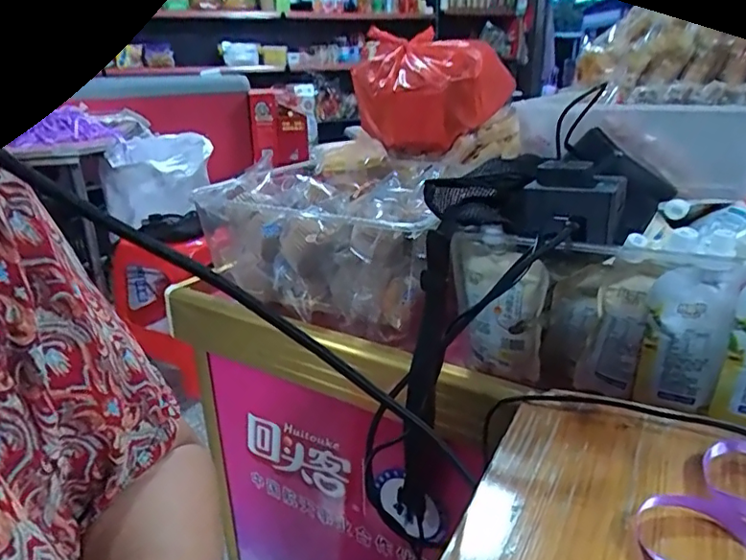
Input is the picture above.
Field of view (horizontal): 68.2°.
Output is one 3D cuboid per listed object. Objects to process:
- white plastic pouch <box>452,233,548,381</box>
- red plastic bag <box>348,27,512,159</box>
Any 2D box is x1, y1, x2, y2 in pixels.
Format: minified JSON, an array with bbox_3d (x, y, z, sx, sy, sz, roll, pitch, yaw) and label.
[{"bbox_3d":[0.111,0.025,0.490,0.079,0.129,0.030,7,23,19],"label":"white plastic pouch"},{"bbox_3d":[0.082,-0.279,0.815,0.201,0.160,0.139,0,21,3],"label":"red plastic bag"}]

